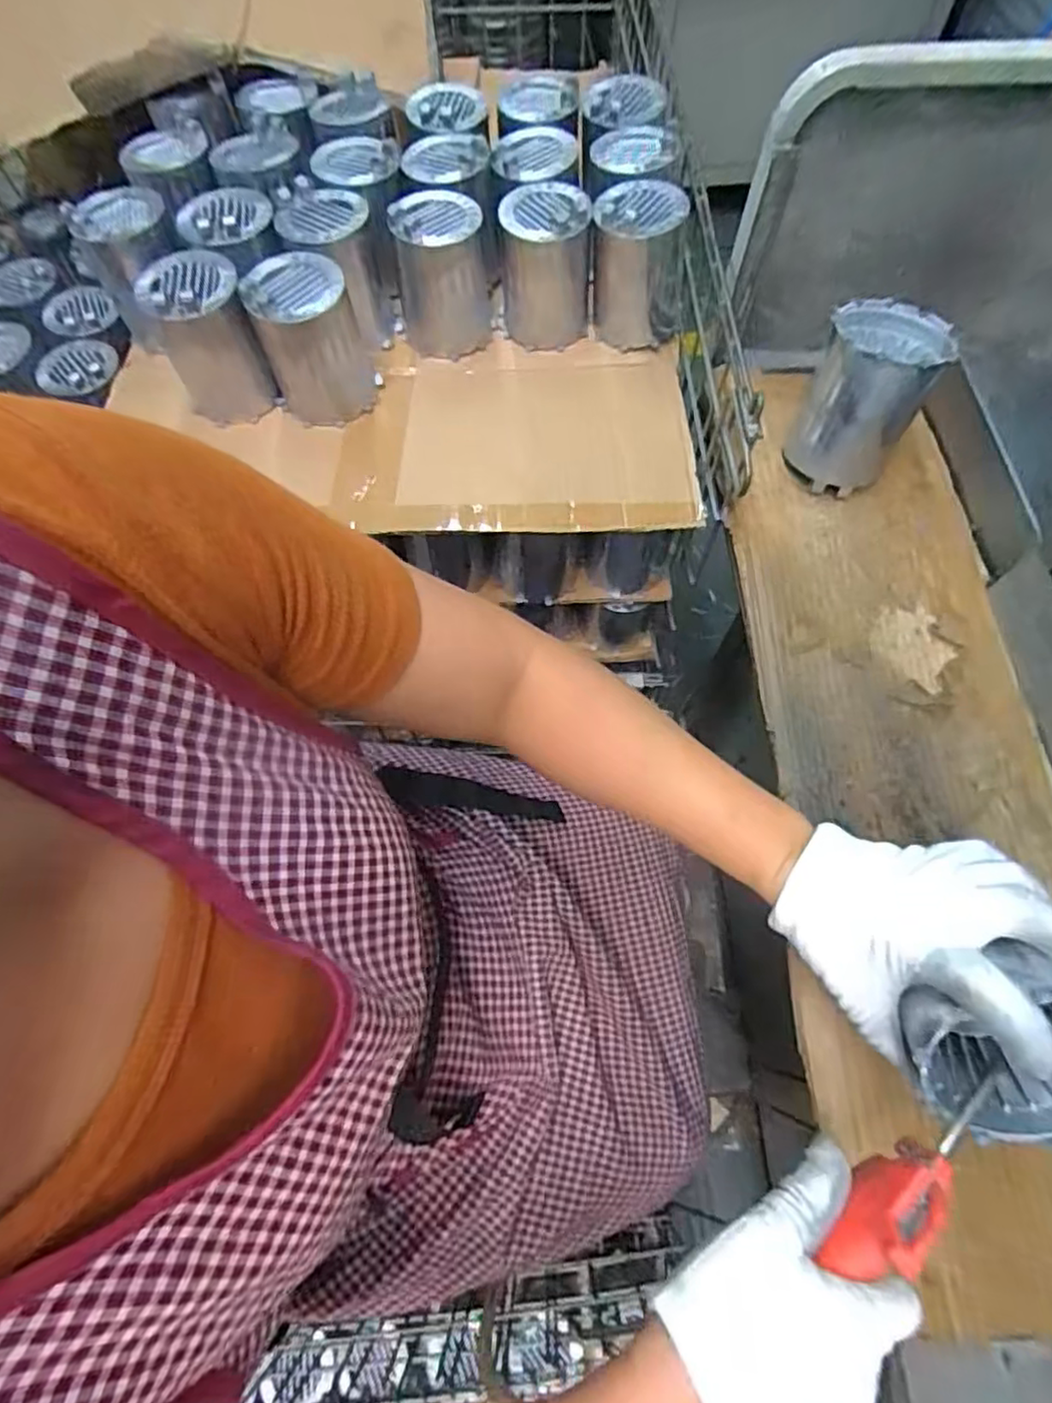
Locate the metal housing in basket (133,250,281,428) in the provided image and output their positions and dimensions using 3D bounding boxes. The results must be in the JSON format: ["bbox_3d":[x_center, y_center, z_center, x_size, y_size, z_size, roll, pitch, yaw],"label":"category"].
[{"bbox_3d":[-0.291,-0.336,0.602,0.085,0.112,0.096,-26,69,-9],"label":"metal housing in basket"}]

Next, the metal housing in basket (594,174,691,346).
[{"bbox_3d":[0.110,-0.432,0.651,0.088,0.117,0.079,-1,67,1],"label":"metal housing in basket"}]

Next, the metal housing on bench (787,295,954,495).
[{"bbox_3d":[0.284,-0.256,0.553,0.093,0.113,0.108,27,70,13],"label":"metal housing on bench"}]

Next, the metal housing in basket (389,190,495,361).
[{"bbox_3d":[-0.082,-0.419,0.644,0.085,0.122,0.080,-10,67,-3],"label":"metal housing in basket"}]

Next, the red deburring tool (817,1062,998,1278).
[{"bbox_3d":[0.183,0.218,0.300,0.114,0.040,0.020,-36,70,-17],"label":"red deburring tool"}]

